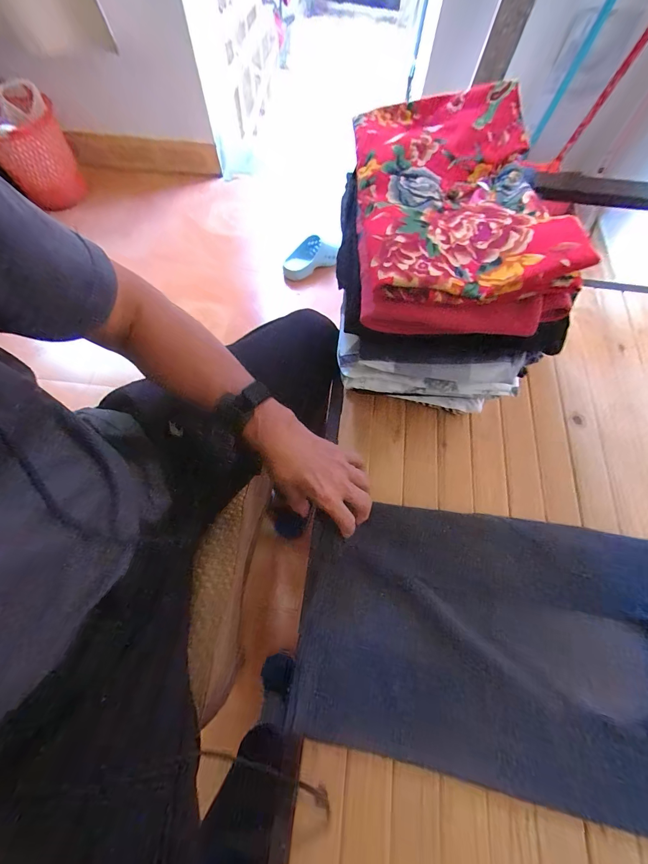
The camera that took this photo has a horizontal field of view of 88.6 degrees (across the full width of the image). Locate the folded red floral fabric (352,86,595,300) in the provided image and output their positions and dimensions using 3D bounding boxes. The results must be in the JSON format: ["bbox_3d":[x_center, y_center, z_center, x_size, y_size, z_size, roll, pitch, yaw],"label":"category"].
[{"bbox_3d":[0.144,-0.278,0.372,0.202,0.040,0.320,-2,65,-1],"label":"folded red floral fabric"}]

